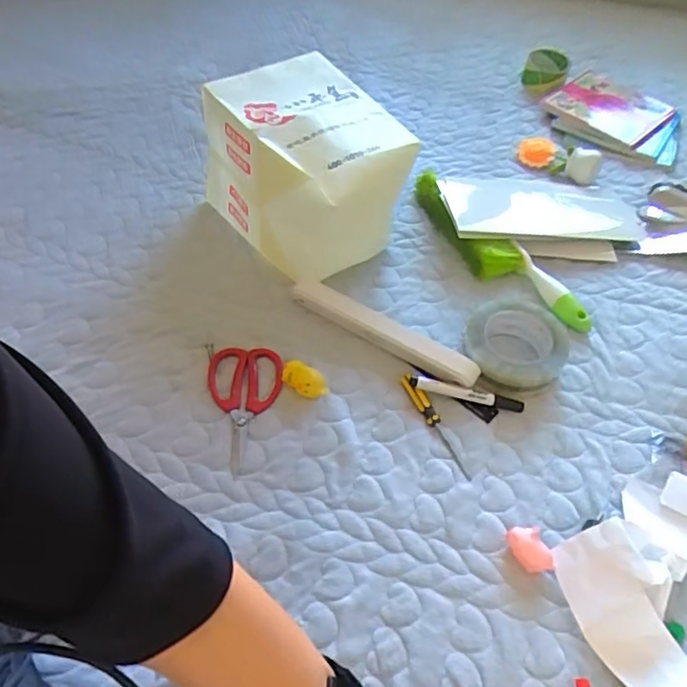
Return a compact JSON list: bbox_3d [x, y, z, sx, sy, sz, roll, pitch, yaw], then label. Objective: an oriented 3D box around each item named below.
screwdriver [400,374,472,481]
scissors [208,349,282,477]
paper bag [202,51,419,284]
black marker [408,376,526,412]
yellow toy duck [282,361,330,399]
[{"bbox_3d":[0.105,0.090,0.665,0.014,0.012,0.142,-21,56,-18],"label":"screwdriver"},{"bbox_3d":[-0.113,0.070,0.669,0.084,0.007,0.157,-2,52,-4],"label":"scissors"},{"bbox_3d":[-0.040,-0.223,0.790,0.191,0.176,0.278,-31,60,-24],"label":"paper bag"},{"bbox_3d":[0.144,0.060,0.687,0.133,0.020,0.016,11,53,6],"label":"black marker"},{"bbox_3d":[-0.046,0.043,0.680,0.058,0.032,0.026,34,58,21],"label":"yellow toy duck"}]

